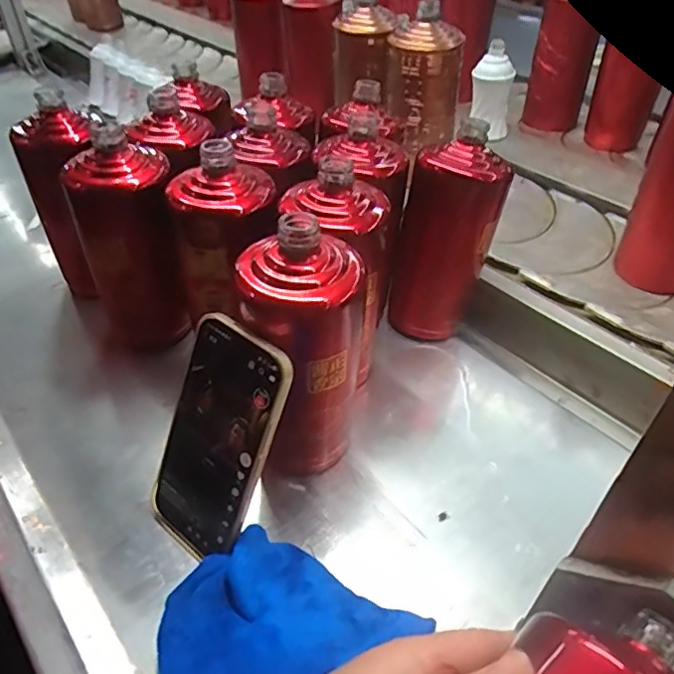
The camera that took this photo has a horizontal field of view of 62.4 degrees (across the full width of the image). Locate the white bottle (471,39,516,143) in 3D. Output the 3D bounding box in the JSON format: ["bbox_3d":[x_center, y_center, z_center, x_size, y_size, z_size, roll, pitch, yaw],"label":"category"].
[{"bbox_3d":[0.206,-0.324,0.739,0.049,0.117,0.038,30,51,29],"label":"white bottle"}]

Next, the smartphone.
[{"bbox_3d":[-0.080,0.072,0.367,0.083,0.167,0.009,33,23,25],"label":"smartphone"}]

